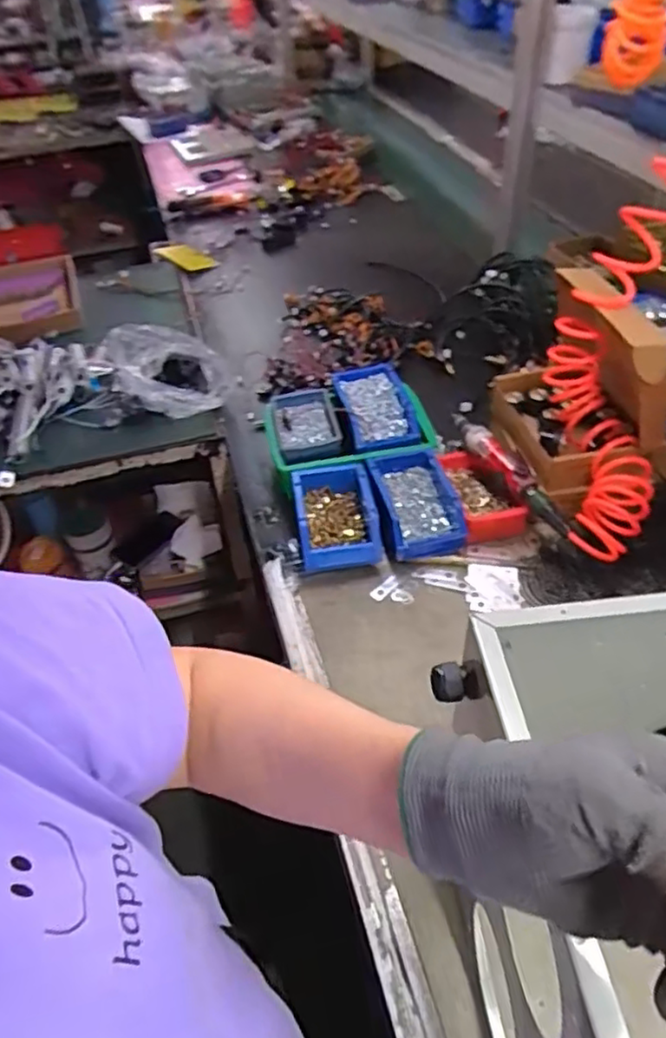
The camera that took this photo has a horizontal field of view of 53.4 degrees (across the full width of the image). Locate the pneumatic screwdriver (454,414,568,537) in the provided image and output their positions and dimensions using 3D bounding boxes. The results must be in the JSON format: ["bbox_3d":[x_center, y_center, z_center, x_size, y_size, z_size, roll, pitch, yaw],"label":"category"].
[{"bbox_3d":[0.245,-0.066,0.938,0.039,0.046,0.273,-20,47,-15],"label":"pneumatic screwdriver"}]

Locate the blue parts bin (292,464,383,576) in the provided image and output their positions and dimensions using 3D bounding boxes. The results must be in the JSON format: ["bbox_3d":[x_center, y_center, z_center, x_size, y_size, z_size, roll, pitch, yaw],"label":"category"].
[{"bbox_3d":[0.004,0.003,0.926,0.111,0.072,0.152,-7,44,-3],"label":"blue parts bin"}]

